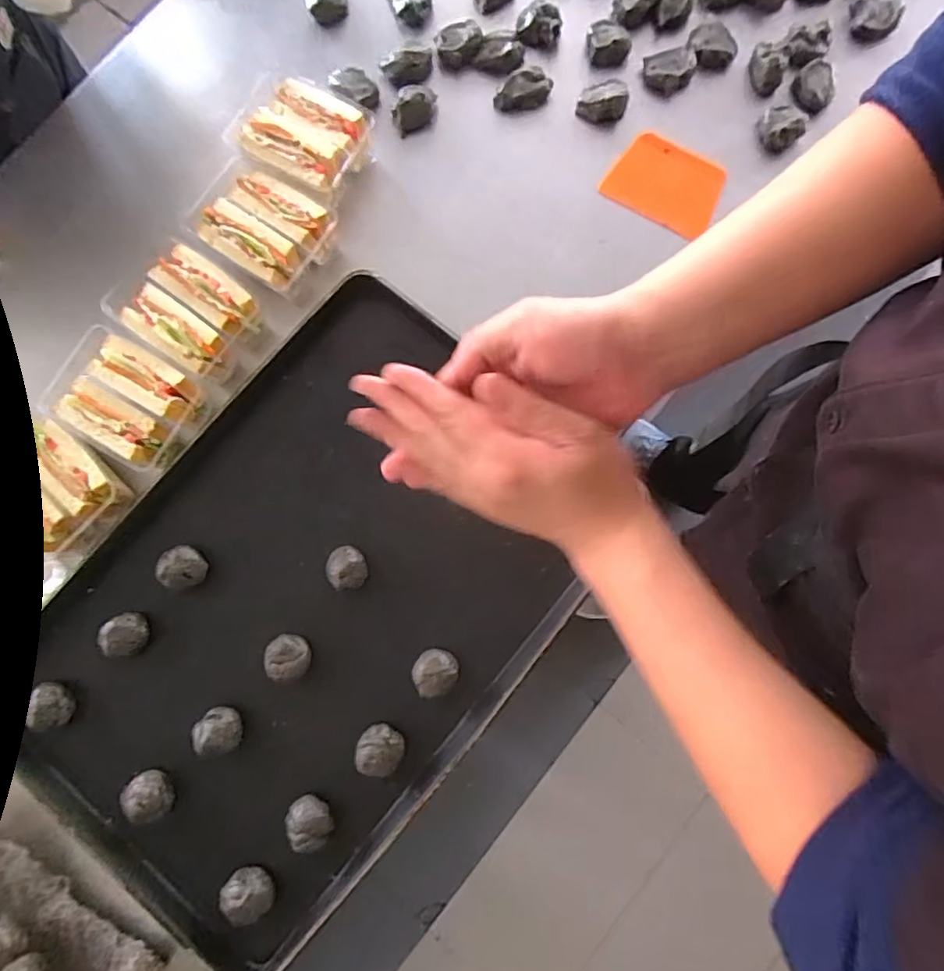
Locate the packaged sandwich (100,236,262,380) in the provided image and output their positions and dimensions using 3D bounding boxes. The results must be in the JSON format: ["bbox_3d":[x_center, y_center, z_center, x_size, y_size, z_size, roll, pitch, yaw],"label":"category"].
[{"bbox_3d":[-0.302,-0.187,0.622,0.147,0.056,0.108,34,82,7],"label":"packaged sandwich"}]

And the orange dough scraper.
[{"bbox_3d":[0.221,-0.344,0.671,0.124,0.008,0.096,30,82,6],"label":"orange dough scraper"}]

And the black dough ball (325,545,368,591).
[{"bbox_3d":[-0.124,0.082,0.597,0.038,0.031,0.041,0,80,1],"label":"black dough ball"}]

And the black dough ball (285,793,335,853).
[{"bbox_3d":[-0.154,0.319,0.560,0.044,0.024,0.045,0,80,1],"label":"black dough ball"}]

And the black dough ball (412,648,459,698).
[{"bbox_3d":[-0.037,0.181,0.578,0.042,0.028,0.045,0,80,1],"label":"black dough ball"}]

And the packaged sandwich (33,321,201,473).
[{"bbox_3d":[-0.350,-0.086,0.608,0.134,0.050,0.114,30,82,6],"label":"packaged sandwich"}]

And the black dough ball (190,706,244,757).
[{"bbox_3d":[-0.247,0.238,0.575,0.048,0.028,0.042,-28,81,-4],"label":"black dough ball"}]

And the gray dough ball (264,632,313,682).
[{"bbox_3d":[-0.182,0.169,0.586,0.043,0.022,0.043,0,80,1],"label":"gray dough ball"}]

